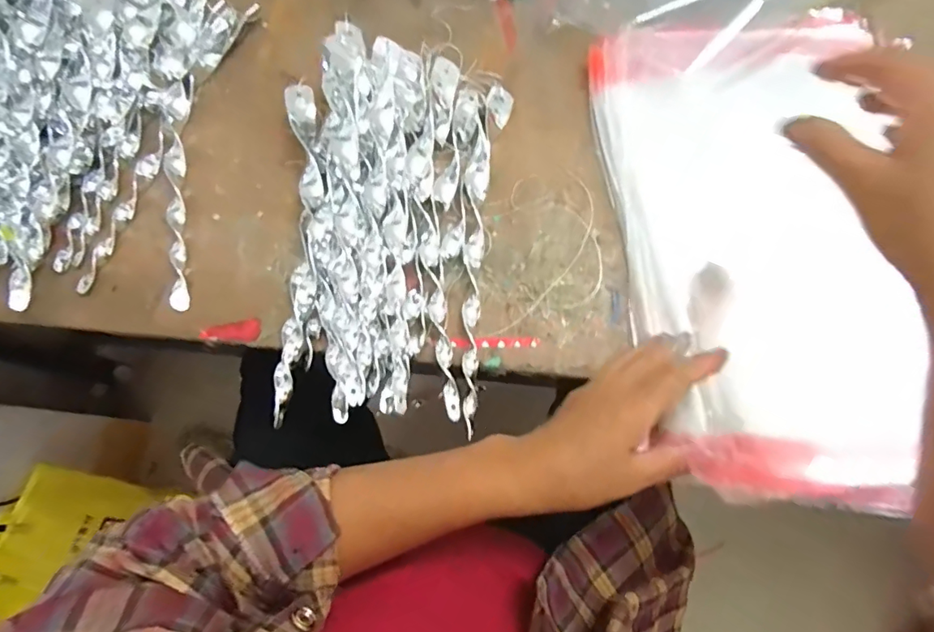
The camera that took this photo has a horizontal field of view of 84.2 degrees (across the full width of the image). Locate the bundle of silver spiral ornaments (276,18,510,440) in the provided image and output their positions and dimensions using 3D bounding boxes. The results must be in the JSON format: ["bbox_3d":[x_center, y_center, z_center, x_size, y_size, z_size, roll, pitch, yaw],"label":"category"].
[{"bbox_3d":[-0.063,-0.083,0.413,0.180,0.043,0.326,2,76,1],"label":"bundle of silver spiral ornaments"}]

